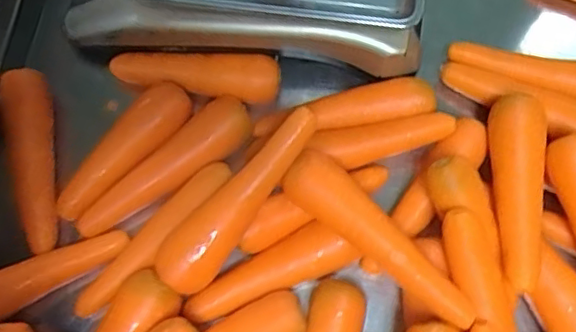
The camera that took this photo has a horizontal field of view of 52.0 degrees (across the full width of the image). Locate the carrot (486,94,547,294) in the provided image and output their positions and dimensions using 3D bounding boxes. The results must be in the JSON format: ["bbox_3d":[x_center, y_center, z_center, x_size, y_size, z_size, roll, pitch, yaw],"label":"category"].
[{"bbox_3d":[0.194,0.021,0.504,0.050,0.039,0.166,7,73,4],"label":"carrot"}]

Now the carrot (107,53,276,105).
[{"bbox_3d":[-0.091,-0.086,0.562,0.163,0.034,0.038,6,73,4],"label":"carrot"}]

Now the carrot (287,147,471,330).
[{"bbox_3d":[0.075,0.063,0.484,0.185,0.052,0.045,42,79,13],"label":"carrot"}]

